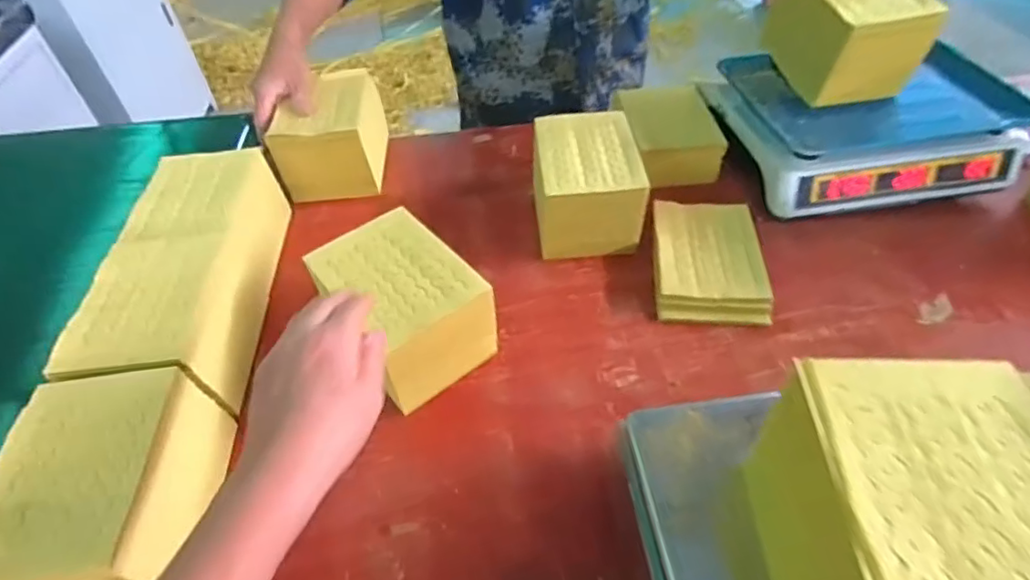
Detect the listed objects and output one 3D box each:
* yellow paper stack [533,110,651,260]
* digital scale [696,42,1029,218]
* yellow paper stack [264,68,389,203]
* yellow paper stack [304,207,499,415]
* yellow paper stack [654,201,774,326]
[{"bbox_3d":[0.087,-0.129,0.711,0.120,0.104,0.164,-4,48,0],"label":"yellow paper stack"},{"bbox_3d":[0.458,-0.217,0.766,0.328,0.106,0.239,-8,48,-4],"label":"digital scale"},{"bbox_3d":[-0.256,-0.223,0.802,0.125,0.132,0.155,-6,48,-1],"label":"yellow paper stack"},{"bbox_3d":[-0.110,0.021,0.578,0.116,0.107,0.169,-32,54,-23],"label":"yellow paper stack"},{"bbox_3d":[0.226,-0.036,0.669,0.118,0.030,0.175,4,48,7],"label":"yellow paper stack"}]

